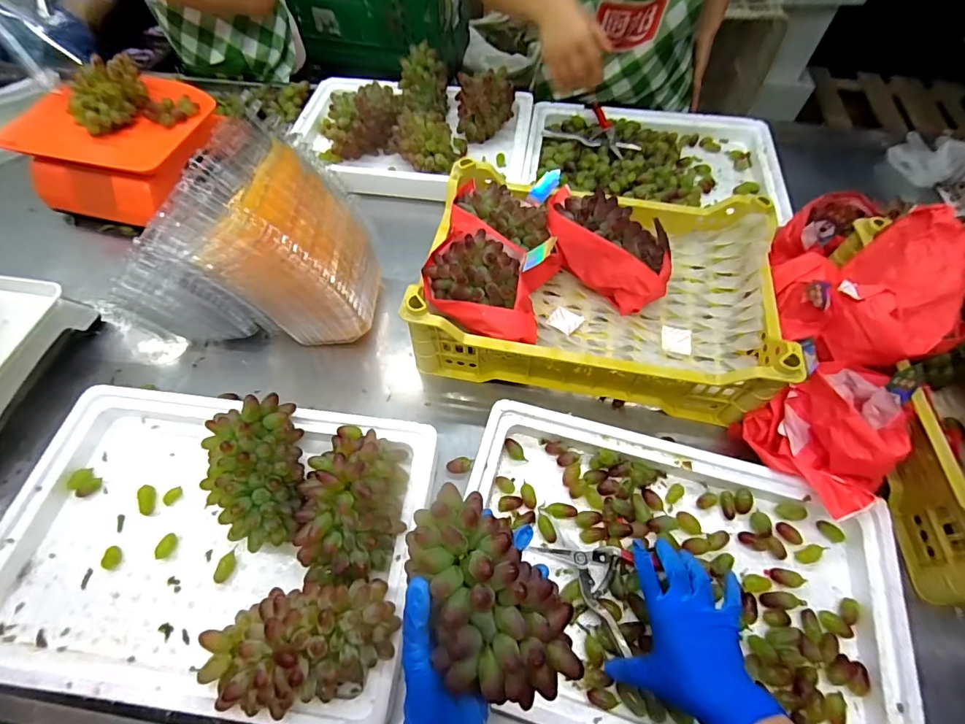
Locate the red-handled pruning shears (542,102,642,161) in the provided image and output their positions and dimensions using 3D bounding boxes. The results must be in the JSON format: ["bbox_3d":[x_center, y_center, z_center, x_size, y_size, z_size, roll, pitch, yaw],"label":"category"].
[{"bbox_3d":[0.215,-0.425,0.843,0.129,0.021,0.153,-32,64,-18],"label":"red-handled pruning shears"}]

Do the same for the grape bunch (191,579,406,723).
[{"bbox_3d":[-0.162,0.260,0.411,0.167,0.082,0.091,-4,58,-3],"label":"grape bunch"}]

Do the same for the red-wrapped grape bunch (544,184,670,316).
[{"bbox_3d":[0.173,-0.168,0.627,0.109,0.076,0.203,-39,66,-22],"label":"red-wrapped grape bunch"}]

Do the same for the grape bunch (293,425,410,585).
[{"bbox_3d":[-0.137,0.138,0.474,0.108,0.063,0.166,-5,59,-3],"label":"grape bunch"}]

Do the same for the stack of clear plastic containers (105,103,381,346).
[{"bbox_3d":[-0.302,-0.150,0.573,0.288,0.221,0.160,1,58,0],"label":"stack of clear plastic containers"}]

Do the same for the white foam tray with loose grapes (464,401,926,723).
[{"bbox_3d":[0.189,0.222,0.468,0.443,0.043,0.306,12,59,7],"label":"white foam tray with loose grapes"}]

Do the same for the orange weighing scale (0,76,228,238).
[{"bbox_3d":[-0.598,-0.359,0.760,0.236,0.136,0.241,14,59,8],"label":"orange weighing scale"}]

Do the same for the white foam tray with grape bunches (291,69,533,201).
[{"bbox_3d":[-0.132,-0.452,0.854,0.440,0.102,0.284,4,58,2],"label":"white foam tray with grape bunches"}]

